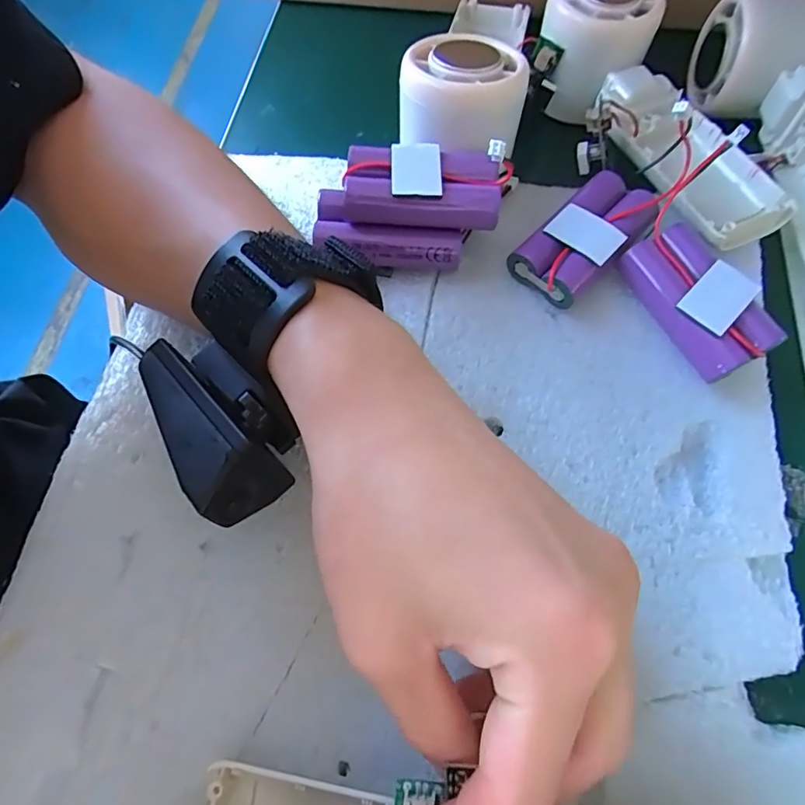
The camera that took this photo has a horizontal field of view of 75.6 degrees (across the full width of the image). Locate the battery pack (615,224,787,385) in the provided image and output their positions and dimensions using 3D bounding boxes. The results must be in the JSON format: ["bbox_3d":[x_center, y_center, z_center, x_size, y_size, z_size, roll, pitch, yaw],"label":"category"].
[{"bbox_3d":[0.123,-0.042,0.220,0.034,0.025,0.064,-24,68,-9],"label":"battery pack"}]

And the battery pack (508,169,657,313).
[{"bbox_3d":[0.084,-0.075,0.236,0.036,0.022,0.066,42,74,17],"label":"battery pack"}]

